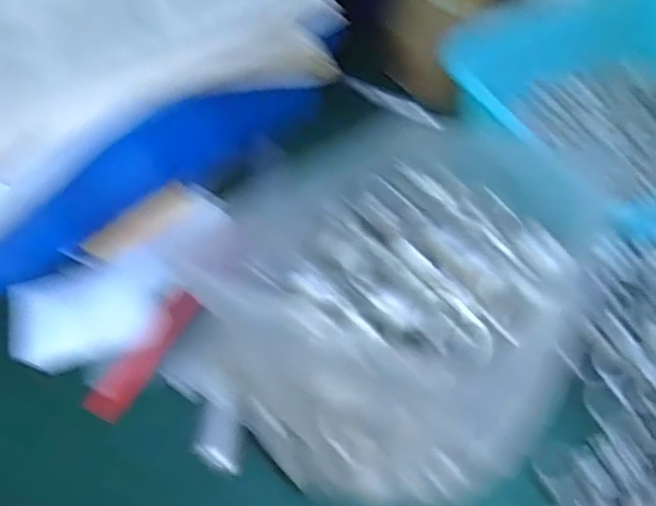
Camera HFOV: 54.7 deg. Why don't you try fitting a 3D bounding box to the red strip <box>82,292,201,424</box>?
[{"bbox_3d":[-0.109,0.060,0.383,0.023,0.008,0.090,26,57,15],"label":"red strip"}]

